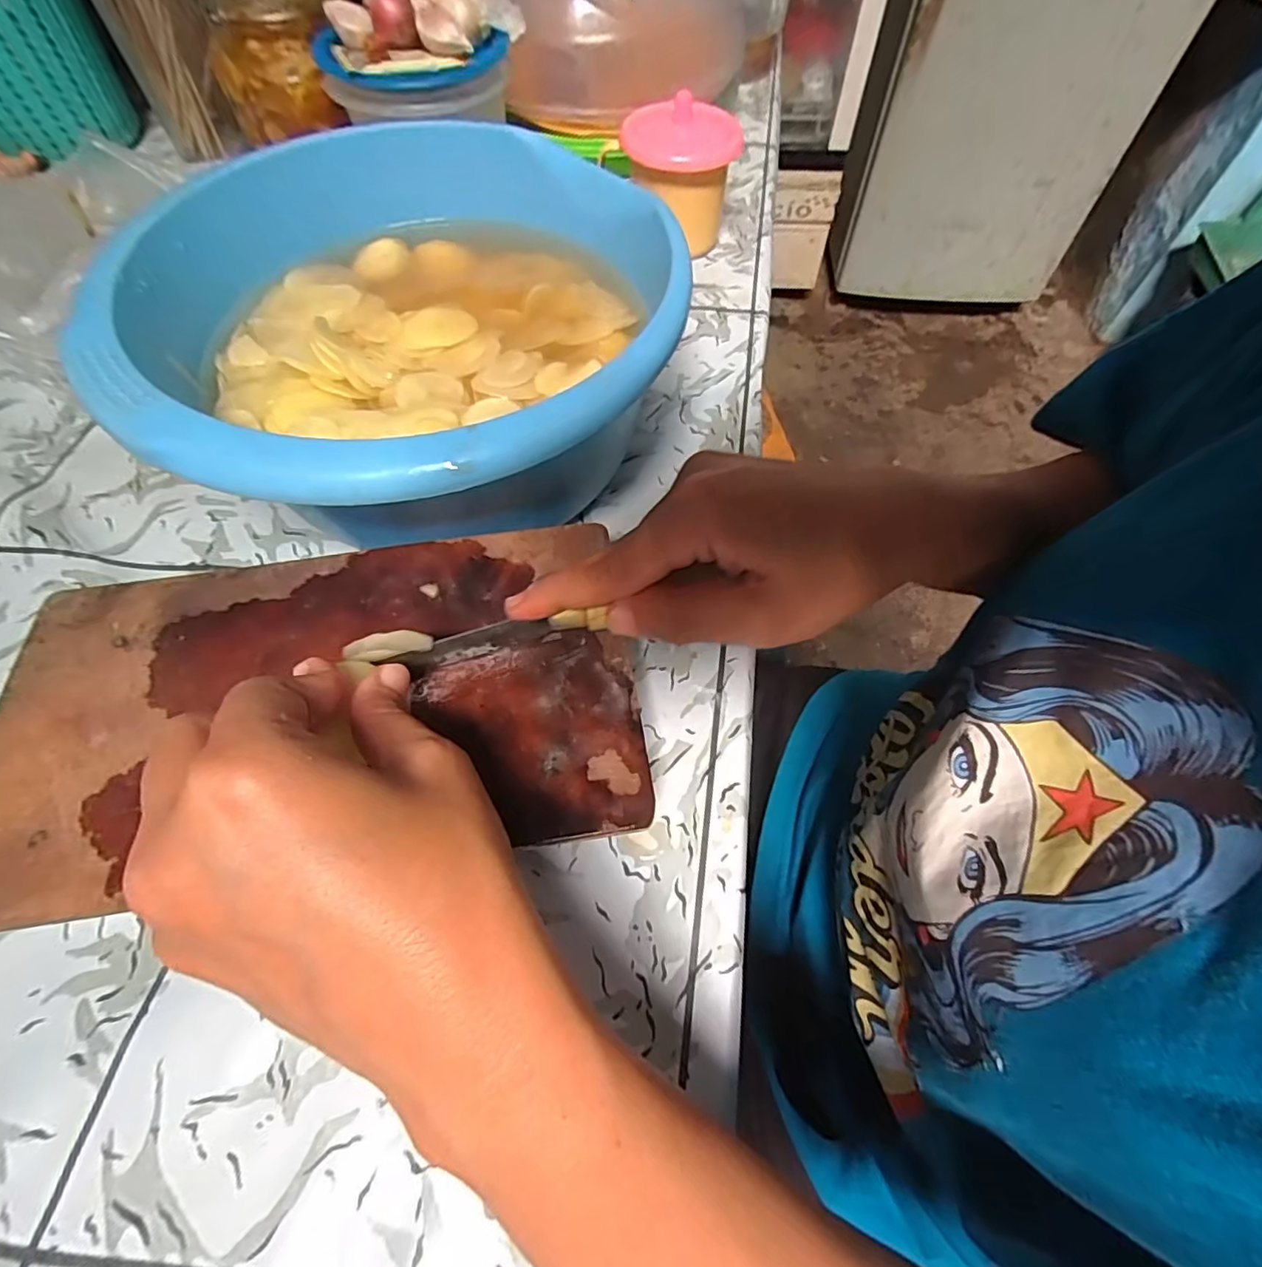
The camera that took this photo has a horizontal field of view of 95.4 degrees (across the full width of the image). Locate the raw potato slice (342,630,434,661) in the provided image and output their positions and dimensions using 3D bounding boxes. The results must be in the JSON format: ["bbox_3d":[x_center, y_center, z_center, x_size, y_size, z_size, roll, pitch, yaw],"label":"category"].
[{"bbox_3d":[-0.089,0.004,0.210,0.030,0.012,0.004,-13,63,-8],"label":"raw potato slice"}]

